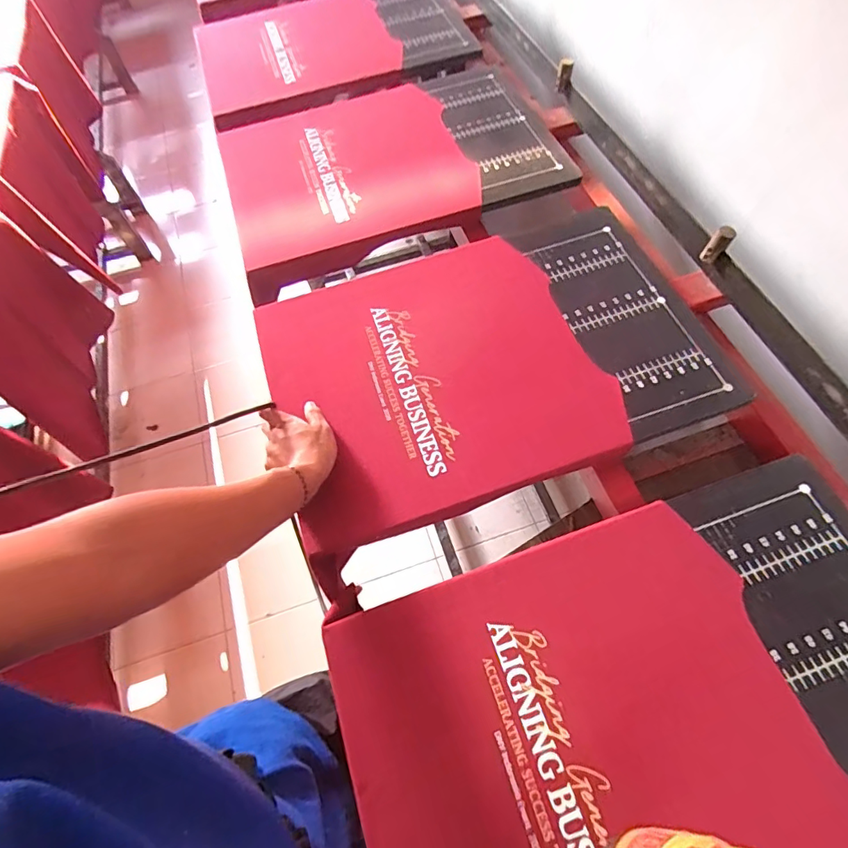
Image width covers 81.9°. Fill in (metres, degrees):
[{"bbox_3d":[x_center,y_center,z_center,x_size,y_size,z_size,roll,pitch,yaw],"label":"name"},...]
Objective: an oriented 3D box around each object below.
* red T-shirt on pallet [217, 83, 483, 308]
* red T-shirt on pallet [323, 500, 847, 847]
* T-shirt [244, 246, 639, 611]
[{"bbox_3d":[-0.147,-0.470,0.915,0.429,0.075,0.446,-17,62,-6],"label":"red T-shirt on pallet"},{"bbox_3d":[0.152,0.309,0.446,0.418,0.028,0.388,-18,62,-6],"label":"red T-shirt on pallet"},{"bbox_3d":[0.007,-0.073,0.685,0.425,0.027,0.417,-19,62,-6],"label":"T-shirt"}]

